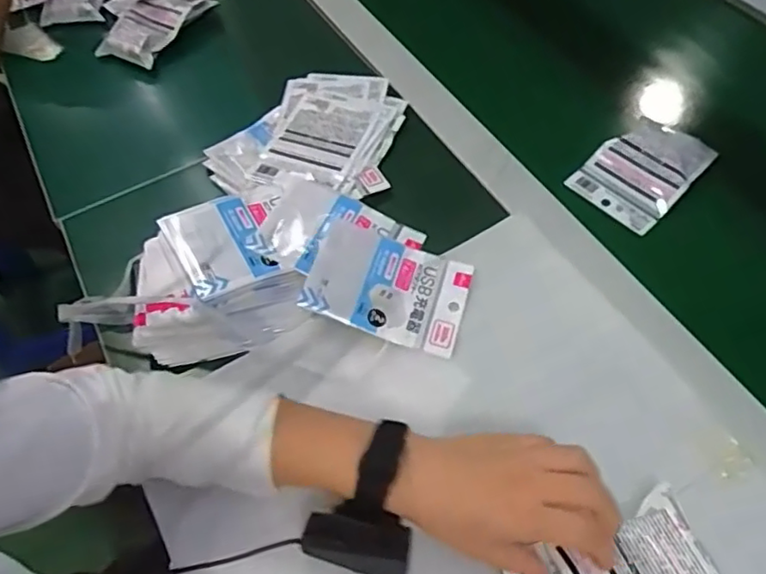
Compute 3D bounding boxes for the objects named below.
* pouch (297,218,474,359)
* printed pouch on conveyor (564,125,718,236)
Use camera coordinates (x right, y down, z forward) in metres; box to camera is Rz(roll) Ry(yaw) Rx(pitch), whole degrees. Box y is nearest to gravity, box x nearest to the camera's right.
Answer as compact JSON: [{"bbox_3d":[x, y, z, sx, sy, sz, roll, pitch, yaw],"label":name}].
[{"bbox_3d":[0.007,-0.003,0.549,0.136,0.030,0.100,13,59,12],"label":"pouch"},{"bbox_3d":[0.271,-0.123,0.638,0.121,0.031,0.094,-40,63,-20],"label":"printed pouch on conveyor"}]

